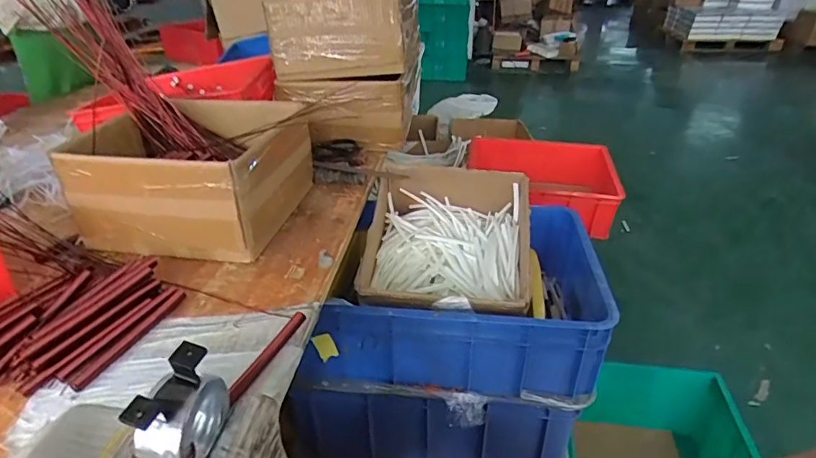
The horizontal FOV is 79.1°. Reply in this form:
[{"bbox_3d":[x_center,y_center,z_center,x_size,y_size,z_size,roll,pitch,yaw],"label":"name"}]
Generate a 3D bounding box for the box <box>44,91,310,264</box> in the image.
[{"bbox_3d":[-0.352,-0.103,0.897,0.312,0.177,0.328,5,31,11],"label":"box"}]

